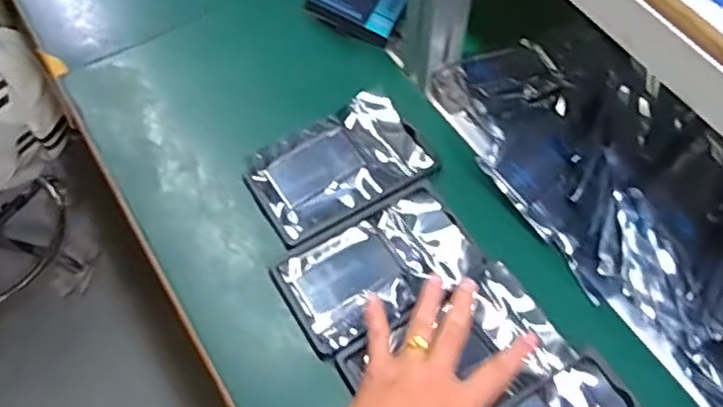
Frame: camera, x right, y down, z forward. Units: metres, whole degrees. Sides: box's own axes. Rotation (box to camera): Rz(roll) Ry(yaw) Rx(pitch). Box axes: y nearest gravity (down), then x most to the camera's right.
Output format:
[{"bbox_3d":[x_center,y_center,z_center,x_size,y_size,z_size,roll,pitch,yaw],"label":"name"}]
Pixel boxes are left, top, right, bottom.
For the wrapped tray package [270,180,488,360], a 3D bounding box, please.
[{"bbox_3d":[0.014,0.051,0.548,0.157,0.021,0.097,-28,64,-18],"label":"wrapped tray package"}]

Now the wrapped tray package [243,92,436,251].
[{"bbox_3d":[-0.019,-0.035,0.592,0.156,0.026,0.099,-27,64,-17],"label":"wrapped tray package"}]

